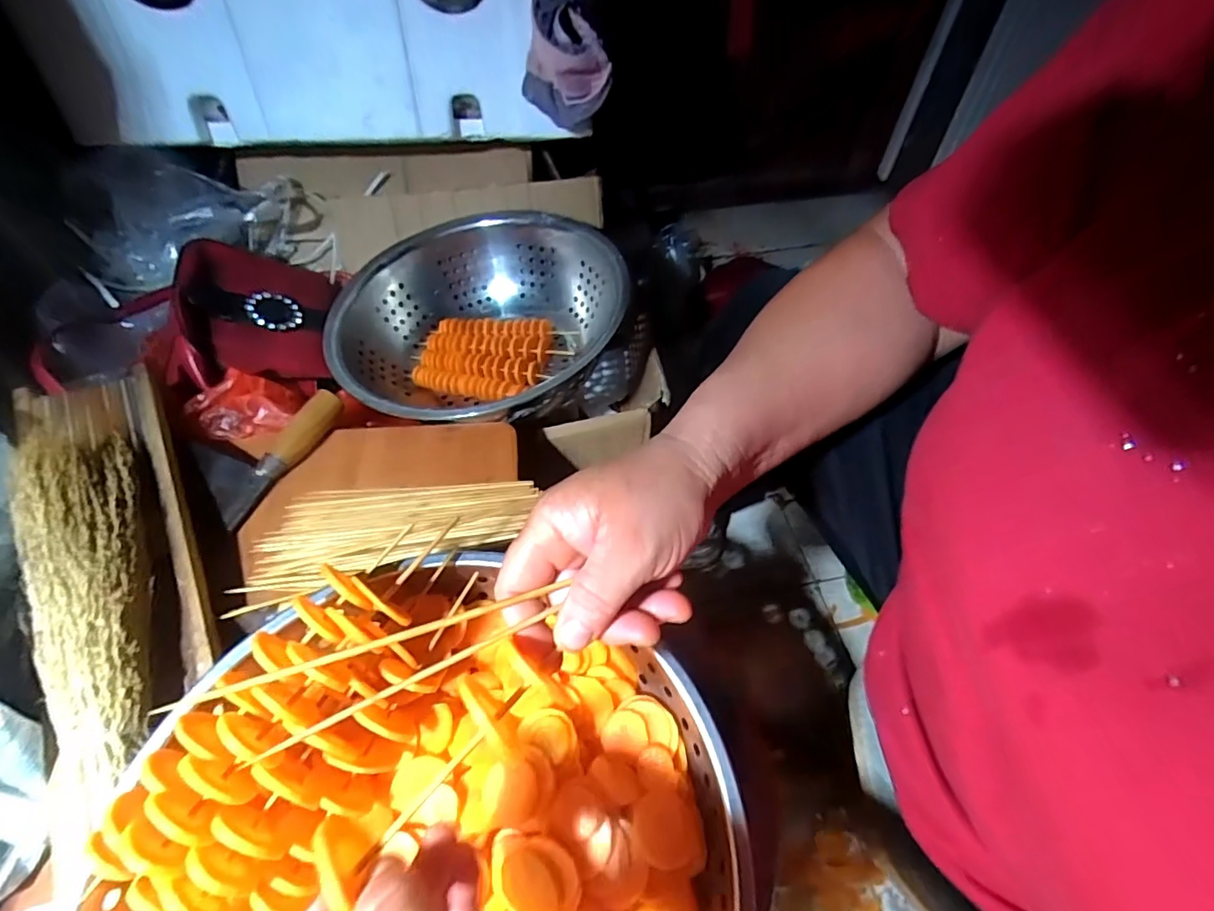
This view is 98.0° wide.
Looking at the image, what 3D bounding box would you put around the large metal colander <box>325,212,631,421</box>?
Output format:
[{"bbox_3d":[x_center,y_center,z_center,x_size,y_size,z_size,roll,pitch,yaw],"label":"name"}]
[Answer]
[{"bbox_3d":[-0.158,-0.159,0.684,0.338,0.135,0.354,3,52,1],"label":"large metal colander"}]

